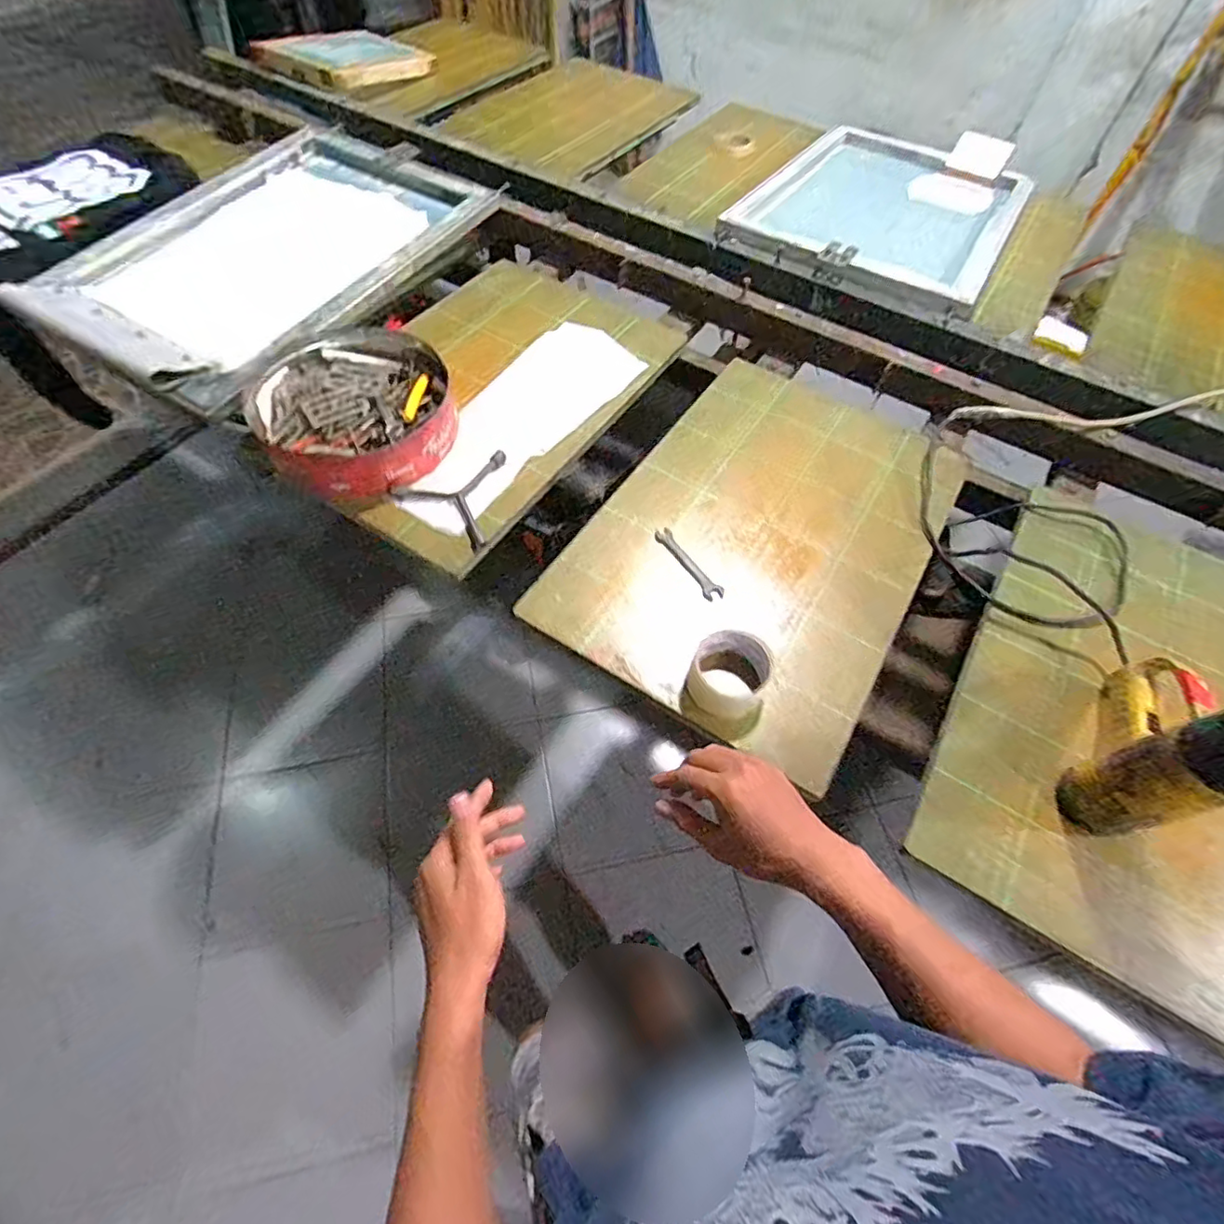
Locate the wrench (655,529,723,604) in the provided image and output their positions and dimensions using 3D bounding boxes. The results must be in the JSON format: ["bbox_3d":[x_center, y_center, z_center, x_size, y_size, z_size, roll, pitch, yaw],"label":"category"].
[{"bbox_3d":[0.097,-0.061,0.756,0.024,0.010,0.120,-30,65,-18],"label":"wrench"}]

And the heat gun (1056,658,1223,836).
[{"bbox_3d":[0.531,0.100,0.543,0.070,0.244,0.188,40,66,20],"label":"heat gun"}]

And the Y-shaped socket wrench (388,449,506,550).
[{"bbox_3d":[-0.195,-0.169,0.801,0.147,0.020,0.142,29,63,15],"label":"Y-shaped socket wrench"}]

